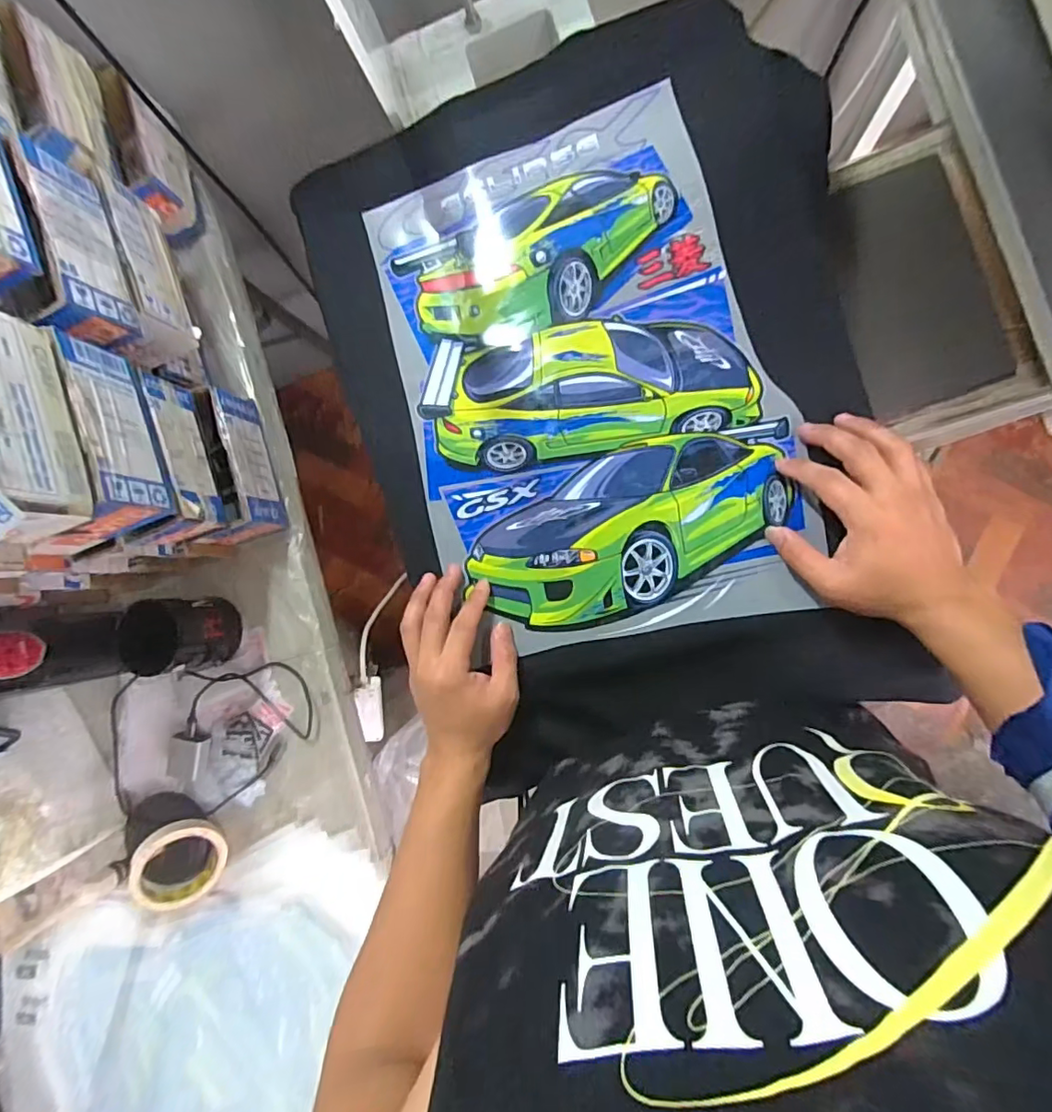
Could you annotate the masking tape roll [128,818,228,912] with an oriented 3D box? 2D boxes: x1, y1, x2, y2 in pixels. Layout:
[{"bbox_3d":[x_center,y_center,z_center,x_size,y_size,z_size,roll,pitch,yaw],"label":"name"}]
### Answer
[{"bbox_3d":[-0.397,0.354,0.638,0.019,0.094,0.095,4,86,52],"label":"masking tape roll"}]

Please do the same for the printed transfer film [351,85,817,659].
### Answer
[{"bbox_3d":[0.041,-0.141,0.472,0.286,0.006,0.429,-17,87,9],"label":"printed transfer film"}]

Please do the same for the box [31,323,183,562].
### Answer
[{"bbox_3d":[-0.383,-0.090,0.473,0.105,0.080,0.159,-15,88,9],"label":"box"}]

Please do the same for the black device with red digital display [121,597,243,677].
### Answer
[{"bbox_3d":[-0.388,0.089,0.626,0.073,0.105,0.082,-10,88,9],"label":"black device with red digital display"}]

